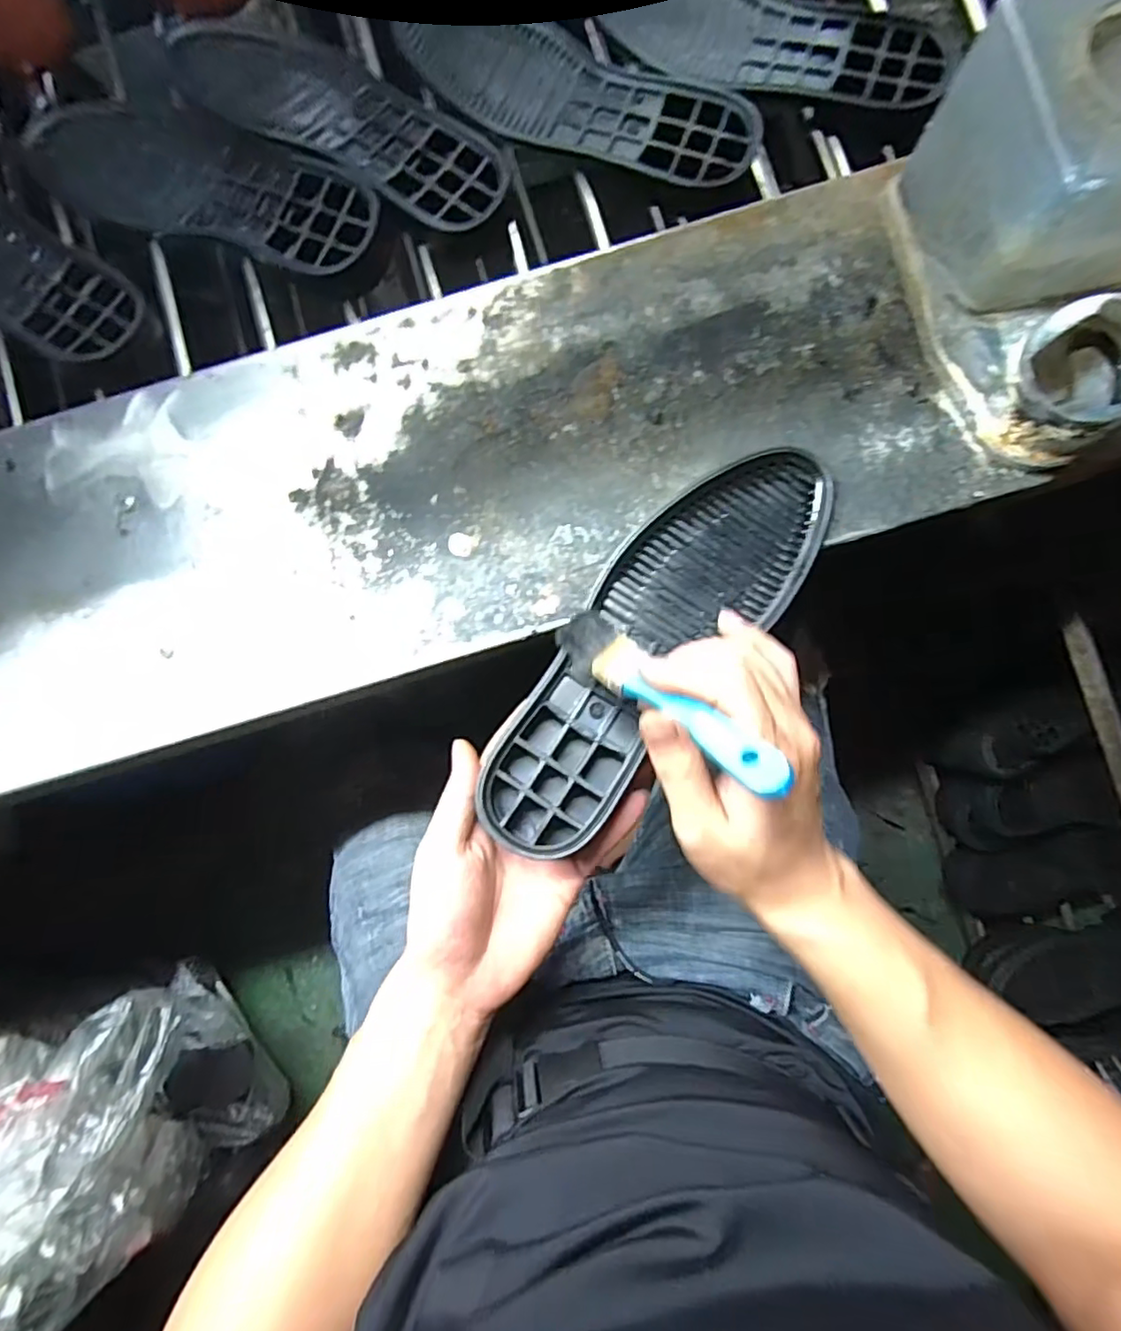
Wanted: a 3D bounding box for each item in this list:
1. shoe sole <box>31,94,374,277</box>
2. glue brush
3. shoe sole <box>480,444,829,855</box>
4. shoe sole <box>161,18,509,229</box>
[{"bbox_3d":[-0.259,-0.346,0.441,0.284,0.025,0.087,21,86,4],"label":"shoe sole"},{"bbox_3d":[0.048,0.013,0.305,0.031,0.012,0.157,-45,43,-4],"label":"glue brush"},{"bbox_3d":[0.056,-0.015,0.367,0.095,0.026,0.279,36,83,8],"label":"shoe sole"},{"bbox_3d":[-0.170,-0.404,0.446,0.304,0.017,0.088,32,86,5],"label":"shoe sole"}]

